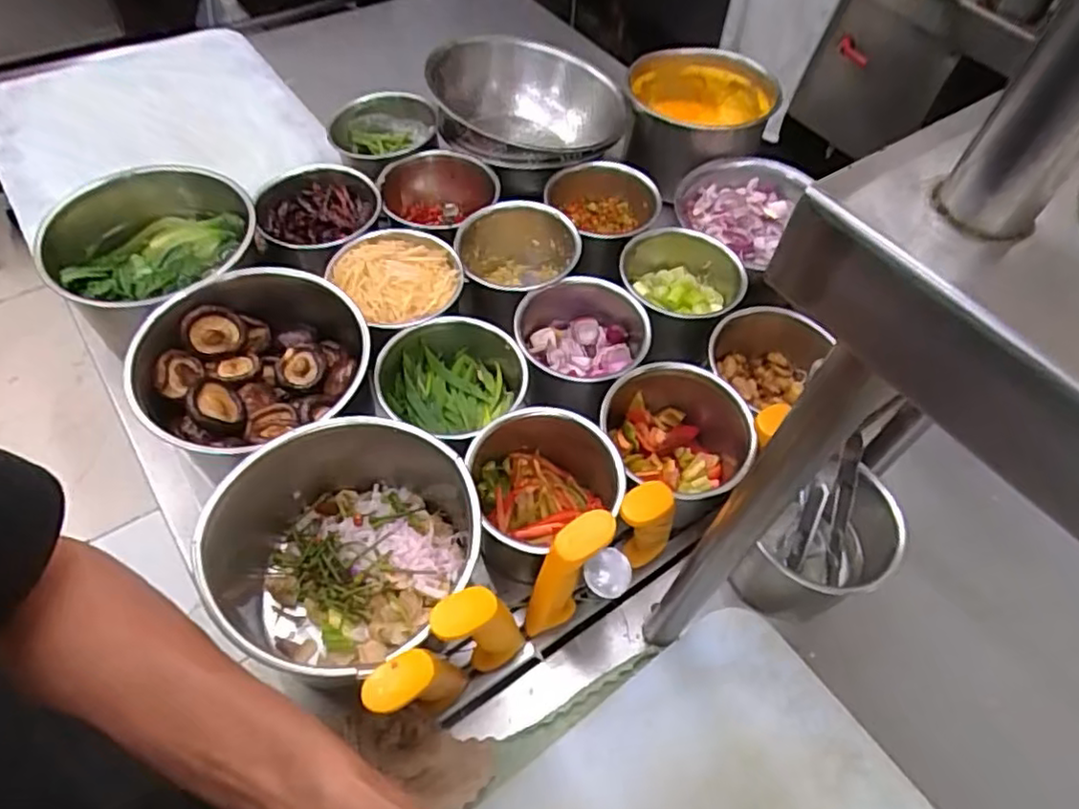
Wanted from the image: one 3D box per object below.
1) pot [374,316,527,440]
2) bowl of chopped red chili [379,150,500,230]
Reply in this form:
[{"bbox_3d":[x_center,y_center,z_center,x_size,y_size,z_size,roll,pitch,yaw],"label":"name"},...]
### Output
[{"bbox_3d":[-0.074,-0.009,0.574,0.120,0.068,0.120,2,55,-3],"label":"pot"},{"bbox_3d":[-0.104,-0.209,0.711,0.119,0.073,0.110,2,55,-3],"label":"bowl of chopped red chili"}]

